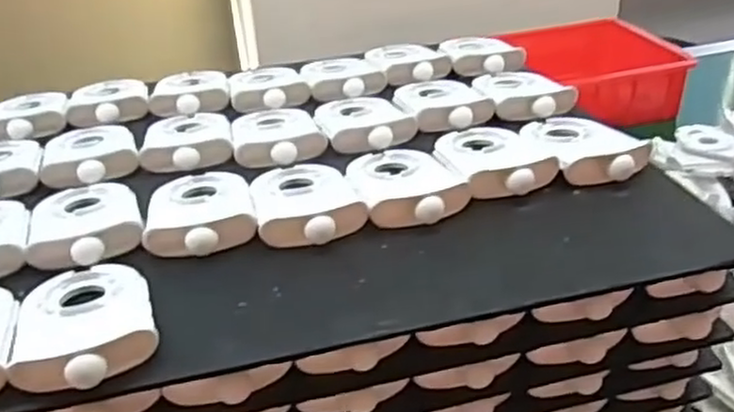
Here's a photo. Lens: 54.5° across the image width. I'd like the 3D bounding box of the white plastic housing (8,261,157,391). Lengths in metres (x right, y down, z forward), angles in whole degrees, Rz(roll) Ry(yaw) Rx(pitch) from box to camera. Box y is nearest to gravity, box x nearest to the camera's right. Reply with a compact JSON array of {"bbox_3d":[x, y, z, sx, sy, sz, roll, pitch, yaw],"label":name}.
[{"bbox_3d":[-0.128,0.052,0.325,0.057,0.016,0.087,-7,25,-17],"label":"white plastic housing"}]

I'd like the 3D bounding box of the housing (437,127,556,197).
[{"bbox_3d":[0.076,-0.031,0.438,0.058,0.016,0.083,-9,32,-9],"label":"housing"}]

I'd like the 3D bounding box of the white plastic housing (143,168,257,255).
[{"bbox_3d":[-0.095,-0.002,0.406,0.058,0.013,0.091,-8,32,-8],"label":"white plastic housing"}]

